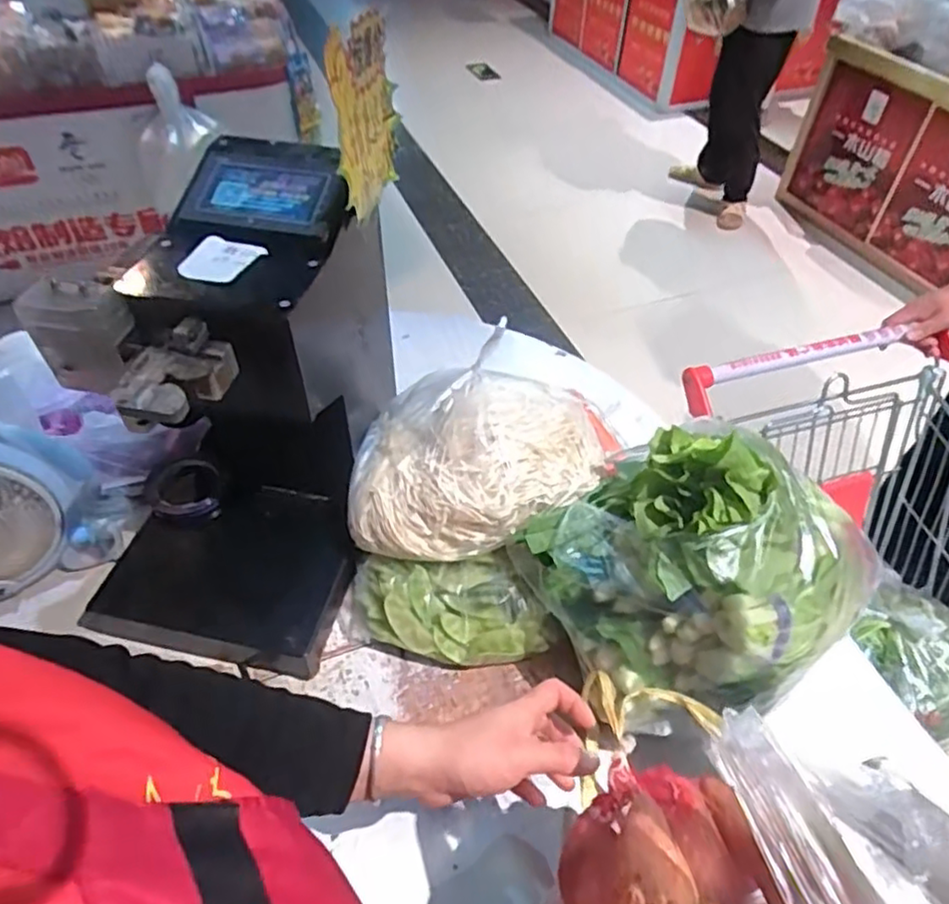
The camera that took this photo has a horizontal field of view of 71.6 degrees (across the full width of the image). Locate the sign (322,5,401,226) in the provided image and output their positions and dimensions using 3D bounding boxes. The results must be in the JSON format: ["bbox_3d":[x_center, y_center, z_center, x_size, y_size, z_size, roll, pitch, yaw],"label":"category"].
[{"bbox_3d":[-0.094,-0.293,0.580,0.008,0.160,0.180,7,47,5],"label":"sign"}]

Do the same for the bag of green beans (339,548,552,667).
[{"bbox_3d":[-0.035,0.176,0.727,0.228,0.079,0.102,0,47,-1],"label":"bag of green beans"}]

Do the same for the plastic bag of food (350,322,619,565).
[{"bbox_3d":[-0.002,-0.006,0.733,0.291,0.130,0.193,-14,49,-13],"label":"plastic bag of food"}]

